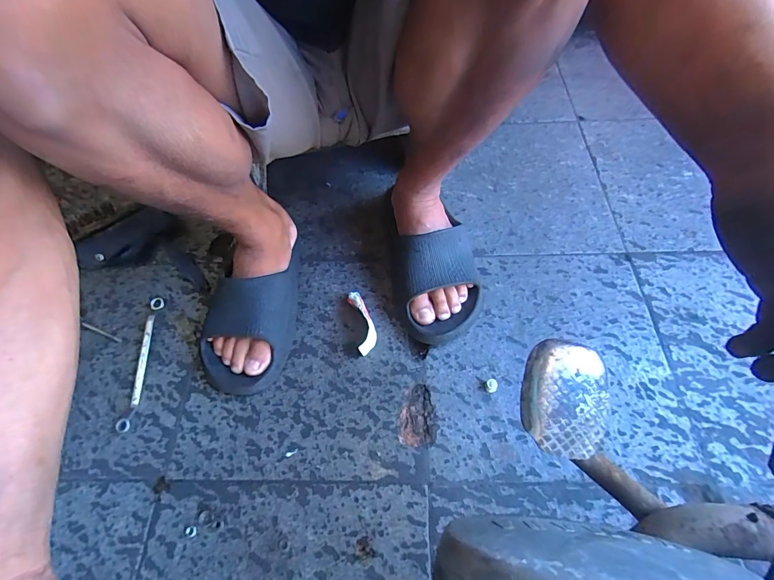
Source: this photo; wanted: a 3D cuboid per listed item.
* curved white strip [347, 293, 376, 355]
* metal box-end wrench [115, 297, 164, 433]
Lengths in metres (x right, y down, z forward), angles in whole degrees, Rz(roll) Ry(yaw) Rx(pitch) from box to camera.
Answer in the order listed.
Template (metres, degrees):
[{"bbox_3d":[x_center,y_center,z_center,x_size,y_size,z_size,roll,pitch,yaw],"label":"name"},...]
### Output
[{"bbox_3d":[-0.033,0.039,0.517,0.025,0.020,0.097,-14,60,-5],"label":"curved white strip"},{"bbox_3d":[-0.329,0.091,0.512,0.018,0.011,0.187,-5,59,0],"label":"metal box-end wrench"}]

